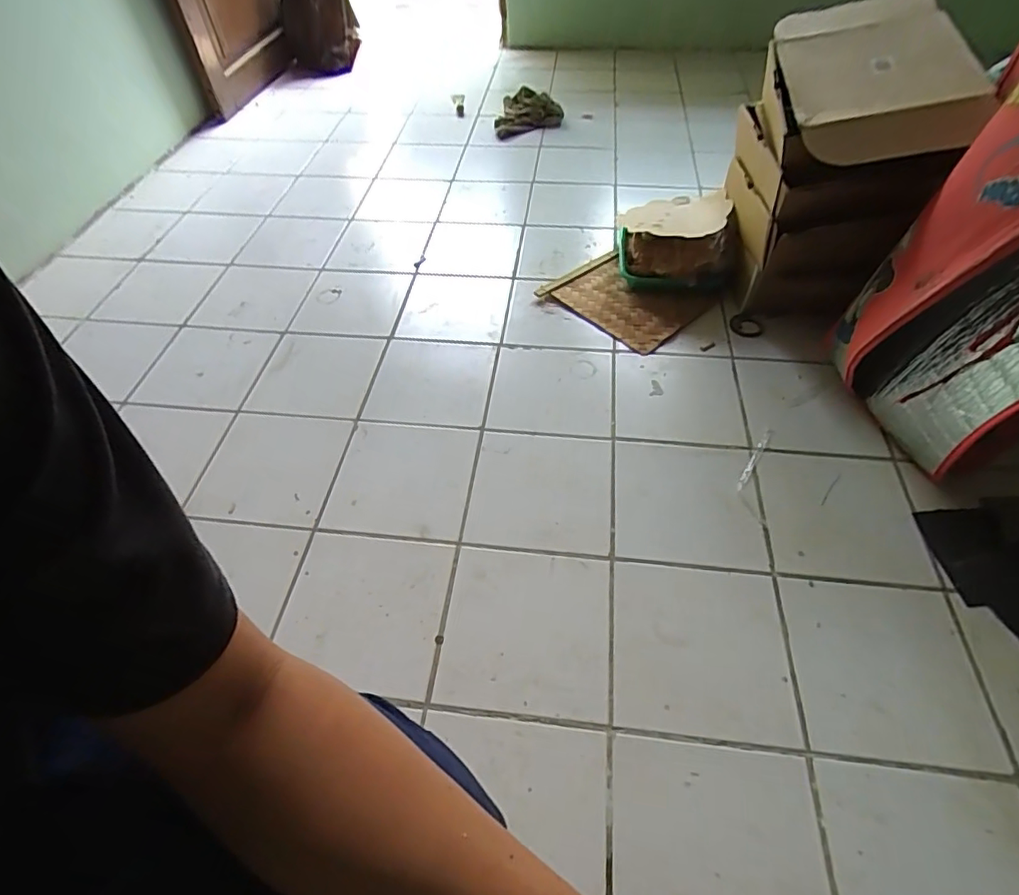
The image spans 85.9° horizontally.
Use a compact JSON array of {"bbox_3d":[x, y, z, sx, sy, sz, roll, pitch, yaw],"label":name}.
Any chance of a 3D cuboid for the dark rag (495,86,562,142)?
[{"bbox_3d":[0.061,-0.979,1.601,0.184,0.073,0.255,5,51,6],"label":"dark rag"}]

